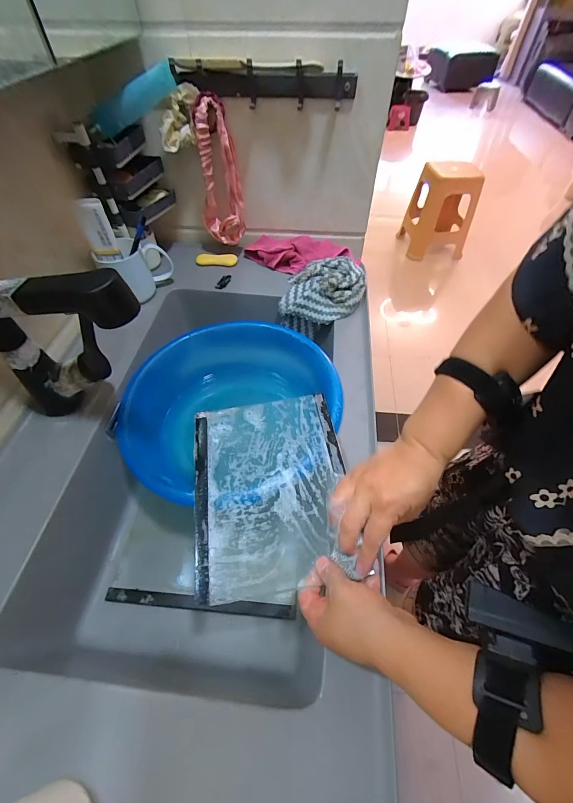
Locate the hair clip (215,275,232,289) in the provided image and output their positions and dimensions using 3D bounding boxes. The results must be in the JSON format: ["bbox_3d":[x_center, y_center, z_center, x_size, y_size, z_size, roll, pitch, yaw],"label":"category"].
[{"bbox_3d":[-0.126,-0.242,0.680,0.020,0.008,0.040,20,56,15],"label":"hair clip"}]

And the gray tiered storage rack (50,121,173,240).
[{"bbox_3d":[-0.282,-0.404,0.595,0.093,0.143,0.146,8,54,6],"label":"gray tiered storage rack"}]

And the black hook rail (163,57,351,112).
[{"bbox_3d":[-0.035,-0.505,0.535,0.284,0.050,0.061,12,54,9],"label":"black hook rail"}]

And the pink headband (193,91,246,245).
[{"bbox_3d":[-0.126,-0.411,0.639,0.080,0.244,0.044,-8,53,-6],"label":"pink headband"}]

